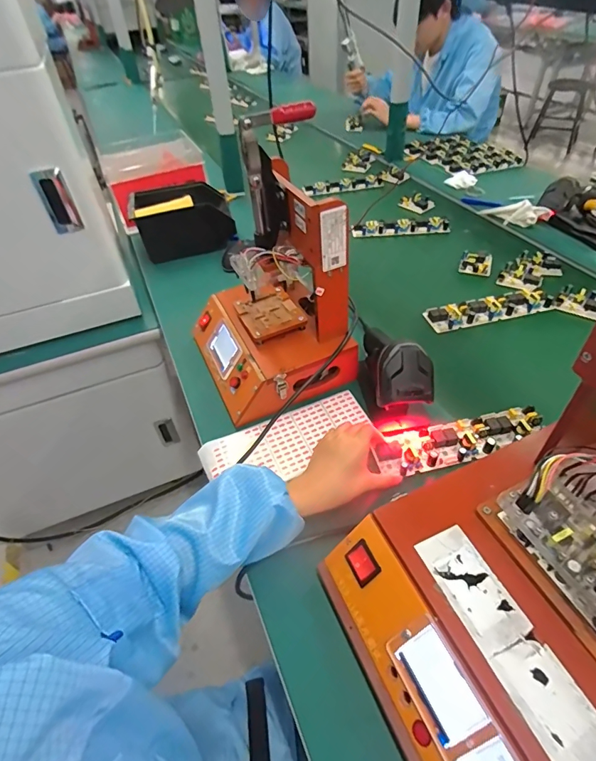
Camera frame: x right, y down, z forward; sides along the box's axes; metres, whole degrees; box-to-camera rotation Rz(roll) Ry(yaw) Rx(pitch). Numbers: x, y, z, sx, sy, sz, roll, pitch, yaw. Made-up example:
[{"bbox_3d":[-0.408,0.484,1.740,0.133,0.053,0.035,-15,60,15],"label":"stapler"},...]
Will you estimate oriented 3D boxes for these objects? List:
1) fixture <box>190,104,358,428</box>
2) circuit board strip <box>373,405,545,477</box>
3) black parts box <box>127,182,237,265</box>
[{"bbox_3d":[-0.057,-0.150,0.601,0.208,0.337,0.241,-20,48,-14],"label":"fixture"},{"bbox_3d":[0.226,0.078,0.561,0.227,0.017,0.066,-14,47,-6],"label":"circuit board strip"},{"bbox_3d":[-0.276,-0.392,1.005,0.222,0.118,0.177,-14,47,-9],"label":"black parts box"}]

